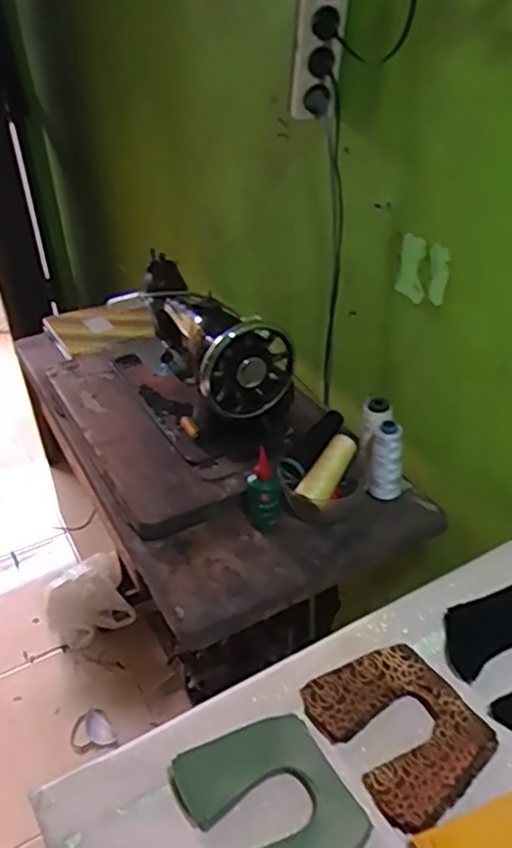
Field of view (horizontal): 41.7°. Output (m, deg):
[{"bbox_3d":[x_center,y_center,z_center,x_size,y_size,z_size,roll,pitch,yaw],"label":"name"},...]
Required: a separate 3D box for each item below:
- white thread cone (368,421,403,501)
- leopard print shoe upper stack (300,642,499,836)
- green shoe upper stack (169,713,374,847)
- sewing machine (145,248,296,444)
[{"bbox_3d":[0.173,0.051,0.895,0.043,0.107,0.040,3,36,12],"label":"white thread cone"},{"bbox_3d":[0.133,0.280,0.632,0.131,0.023,0.153,-28,40,-28],"label":"leopard print shoe upper stack"},{"bbox_3d":[0.013,0.325,0.570,0.125,0.029,0.145,-23,38,-23],"label":"green shoe upper stack"},{"bbox_3d":[-0.064,-0.125,1.033,0.137,0.180,0.335,-15,36,-17],"label":"sewing machine"}]

